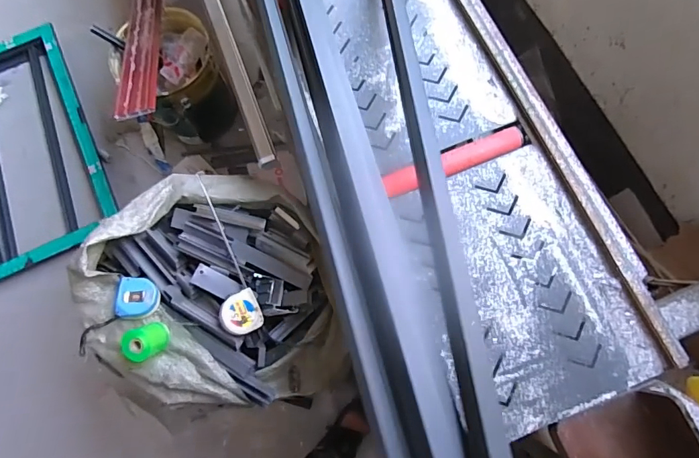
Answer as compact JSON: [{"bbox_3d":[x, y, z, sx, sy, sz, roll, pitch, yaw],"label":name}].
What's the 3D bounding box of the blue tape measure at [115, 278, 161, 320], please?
[{"bbox_3d":[-0.365,0.120,0.758,0.067,0.023,0.070,1,74,3],"label":"blue tape measure"}]

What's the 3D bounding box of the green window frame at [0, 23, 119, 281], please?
[{"bbox_3d":[-1.158,-0.285,1.545,0.512,0.085,0.873,-26,75,-5],"label":"green window frame"}]

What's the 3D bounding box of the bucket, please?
[{"bbox_3d":[-0.543,-0.471,1.428,0.276,0.356,0.283,-1,74,2],"label":"bucket"}]

